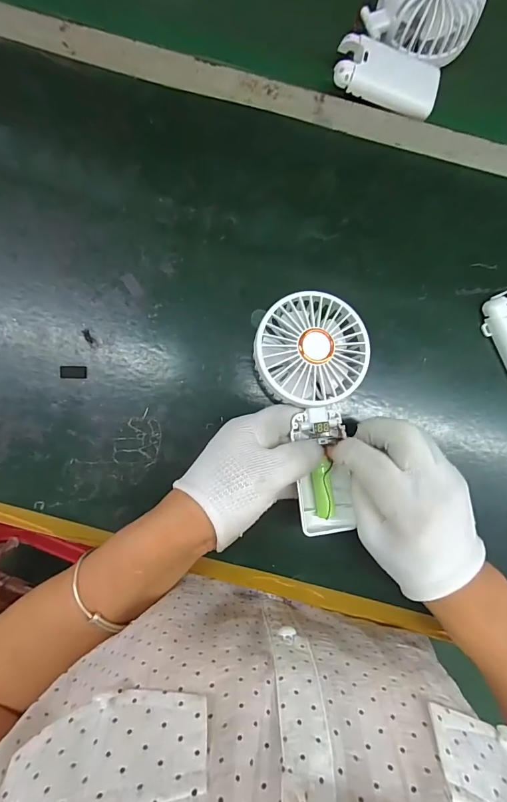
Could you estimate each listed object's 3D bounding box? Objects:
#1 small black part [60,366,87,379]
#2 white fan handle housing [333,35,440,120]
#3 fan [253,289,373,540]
[{"bbox_3d":[-0.156,-0.025,0.333,0.023,0.004,0.011,1,89,-1],"label":"small black part"},{"bbox_3d":[0.118,-0.285,0.337,0.092,0.015,0.045,10,89,-13],"label":"white fan handle housing"},{"bbox_3d":[0.049,0.010,0.301,0.084,0.029,0.182,-5,95,-1],"label":"fan"}]

